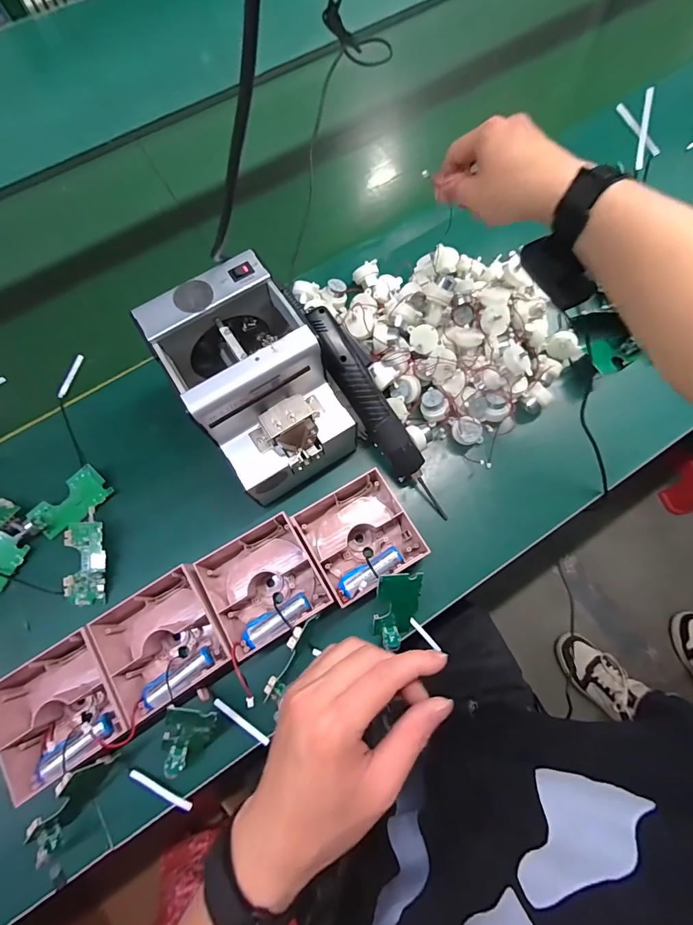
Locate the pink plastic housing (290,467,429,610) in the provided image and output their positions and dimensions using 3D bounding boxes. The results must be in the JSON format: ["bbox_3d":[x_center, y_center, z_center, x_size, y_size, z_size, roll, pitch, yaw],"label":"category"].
[{"bbox_3d":[0.017,0.074,0.419,0.111,0.052,0.106,-30,73,-7],"label":"pink plastic housing"}]

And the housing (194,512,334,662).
[{"bbox_3d":[-0.083,0.116,0.398,0.106,0.038,0.112,-28,73,-7],"label":"housing"}]

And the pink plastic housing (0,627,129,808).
[{"bbox_3d":[-0.263,0.224,0.371,0.112,0.045,0.109,-33,73,-8],"label":"pink plastic housing"}]

